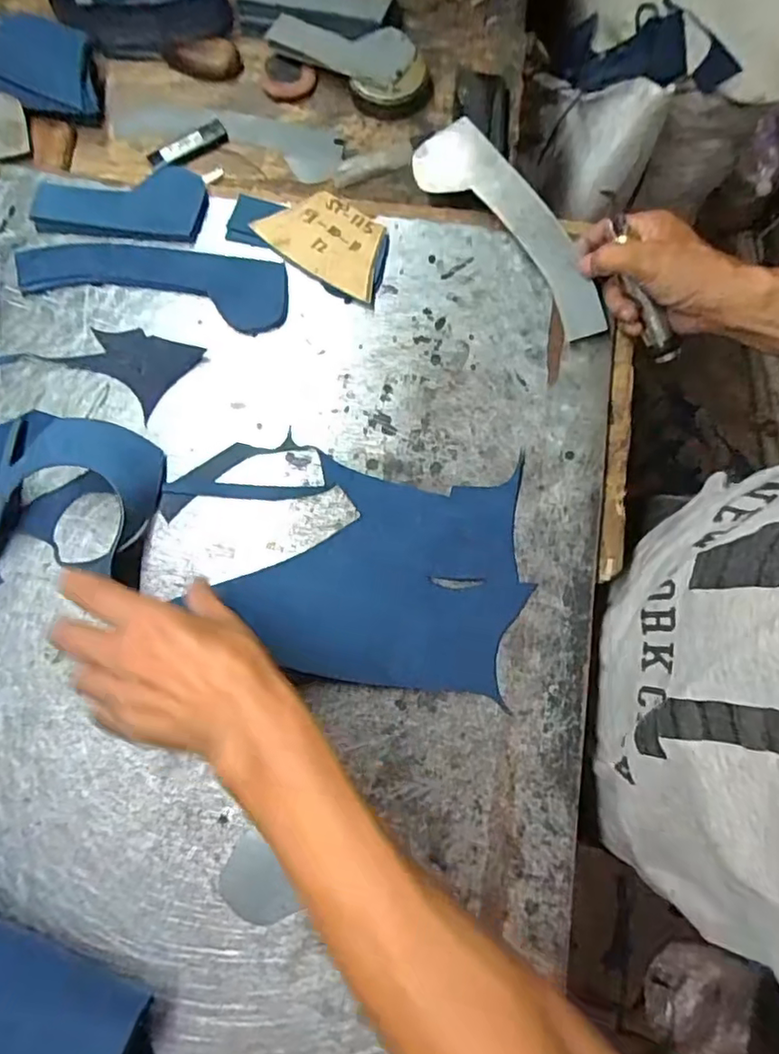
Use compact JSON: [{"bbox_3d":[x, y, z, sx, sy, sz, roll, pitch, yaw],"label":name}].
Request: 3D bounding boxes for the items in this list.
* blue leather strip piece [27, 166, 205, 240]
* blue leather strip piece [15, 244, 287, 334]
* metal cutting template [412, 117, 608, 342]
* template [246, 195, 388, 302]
[{"bbox_3d":[-0.238,-0.290,0.529,0.143,0.010,0.071,4,76,0],"label":"blue leather strip piece"},{"bbox_3d":[-0.202,-0.217,0.517,0.229,0.008,0.065,11,78,2],"label":"blue leather strip piece"},{"bbox_3d":[0.107,-0.258,0.509,0.059,0.011,0.230,-43,77,21],"label":"metal cutting template"},{"bbox_3d":[-0.057,-0.254,0.526,0.117,0.005,0.072,28,83,5],"label":"template"}]

